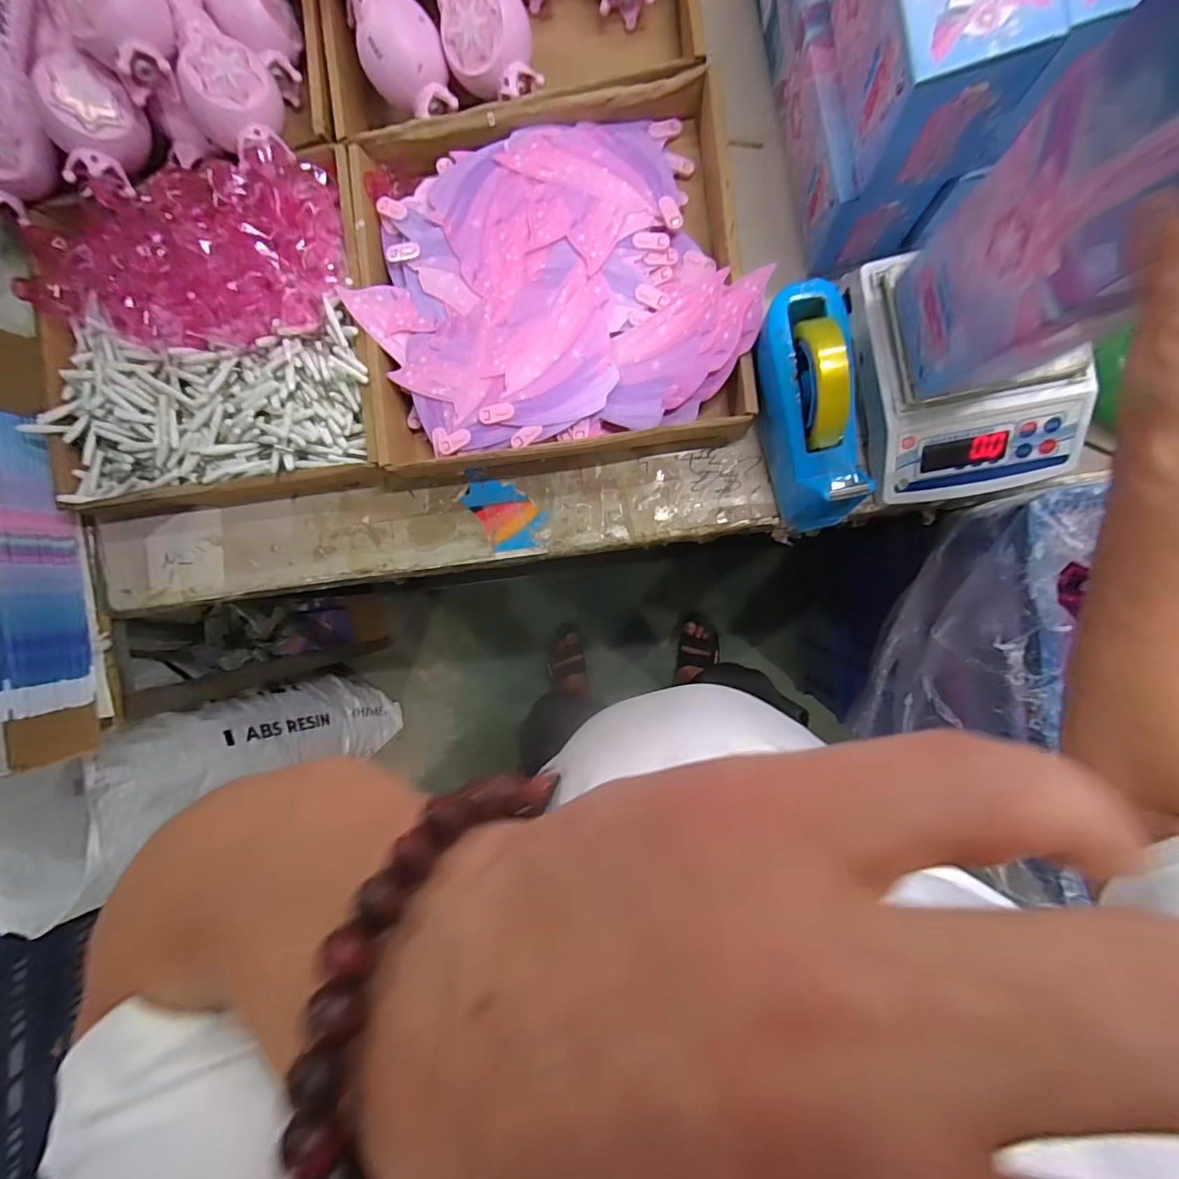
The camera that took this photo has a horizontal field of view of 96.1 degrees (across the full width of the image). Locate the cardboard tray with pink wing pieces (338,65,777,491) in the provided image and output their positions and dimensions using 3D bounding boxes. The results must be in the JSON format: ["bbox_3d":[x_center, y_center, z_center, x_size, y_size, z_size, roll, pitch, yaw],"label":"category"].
[{"bbox_3d":[-0.046,-0.310,0.542,0.390,0.068,0.359,-7,91,6],"label":"cardboard tray with pink wing pieces"}]

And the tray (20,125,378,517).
[{"bbox_3d":[-0.423,-0.274,0.567,0.386,0.090,0.343,-8,90,6],"label":"tray"}]

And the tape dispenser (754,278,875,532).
[{"bbox_3d":[0.196,-0.159,0.480,0.066,0.126,0.199,-9,90,6],"label":"tape dispenser"}]

